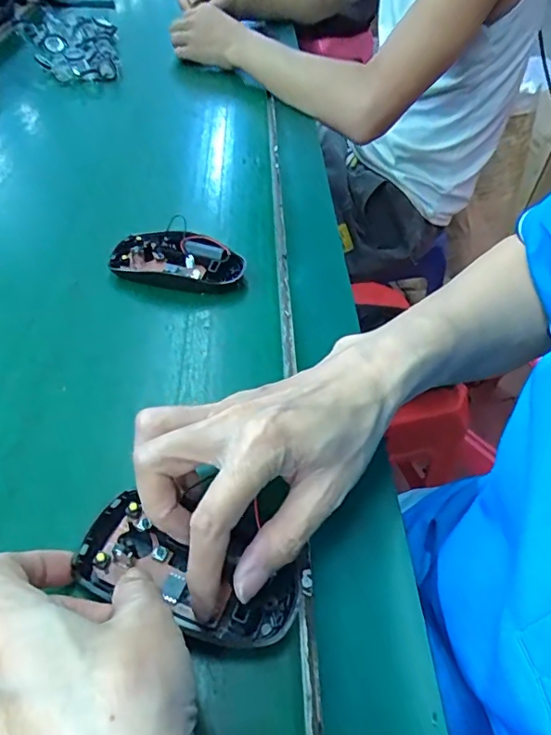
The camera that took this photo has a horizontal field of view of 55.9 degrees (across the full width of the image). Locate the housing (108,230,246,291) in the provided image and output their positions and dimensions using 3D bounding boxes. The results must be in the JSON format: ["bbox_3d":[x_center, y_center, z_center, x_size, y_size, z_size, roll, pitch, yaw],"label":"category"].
[{"bbox_3d":[-0.077,-0.083,0.410,0.102,0.026,0.052,14,46,7],"label":"housing"}]

